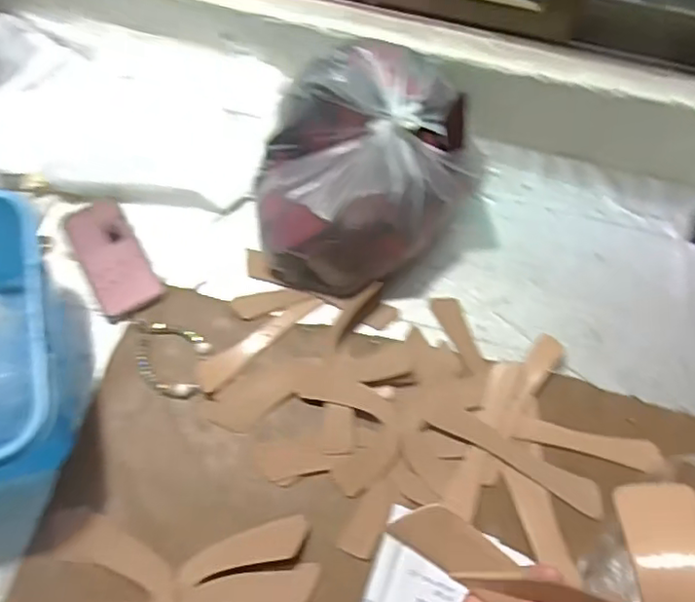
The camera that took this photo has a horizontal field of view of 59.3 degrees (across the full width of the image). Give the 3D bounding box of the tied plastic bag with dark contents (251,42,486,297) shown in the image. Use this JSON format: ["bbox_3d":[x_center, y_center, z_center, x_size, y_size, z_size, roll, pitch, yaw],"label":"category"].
[{"bbox_3d":[0.022,-0.143,0.688,0.199,0.173,0.259,41,68,16],"label":"tied plastic bag with dark contents"}]

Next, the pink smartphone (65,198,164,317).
[{"bbox_3d":[-0.277,-0.055,0.713,0.065,0.015,0.153,-29,68,-16],"label":"pink smartphone"}]

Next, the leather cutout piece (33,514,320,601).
[{"bbox_3d":[-0.158,0.276,0.550,0.245,0.027,0.153,1,63,-2],"label":"leather cutout piece"}]

